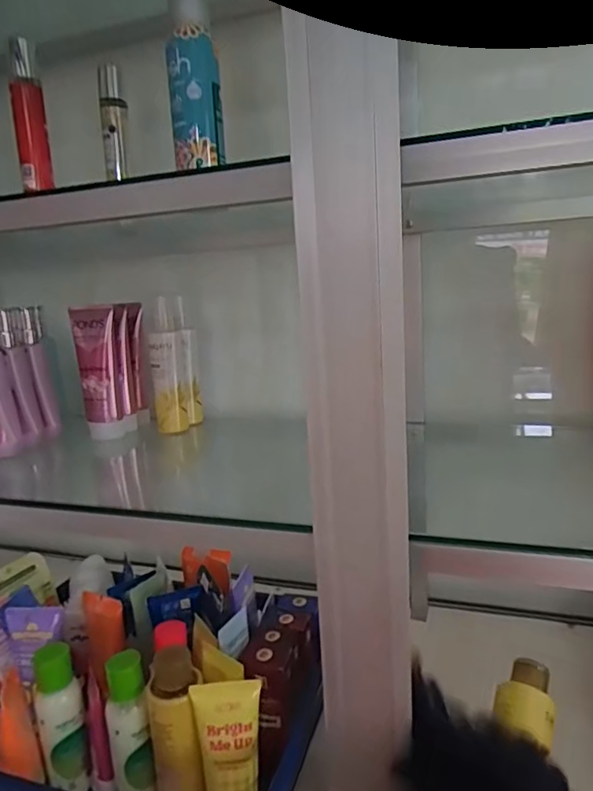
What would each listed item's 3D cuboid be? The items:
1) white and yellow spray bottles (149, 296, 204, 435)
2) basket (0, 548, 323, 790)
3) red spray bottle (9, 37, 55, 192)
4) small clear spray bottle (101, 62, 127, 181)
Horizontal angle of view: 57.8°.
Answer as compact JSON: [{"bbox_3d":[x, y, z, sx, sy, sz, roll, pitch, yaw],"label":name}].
[{"bbox_3d":[-0.144,-0.035,0.639,0.051,0.152,0.053,-5,13,-9],"label":"white and yellow spray bottles"},{"bbox_3d":[-0.155,0.262,0.485,0.309,0.142,0.220,1,14,15],"label":"basket"},{"bbox_3d":[-0.253,-0.265,0.509,0.027,0.130,0.019,-8,14,-19],"label":"red spray bottle"},{"bbox_3d":[-0.195,-0.292,0.575,0.026,0.112,0.018,-7,14,-18],"label":"small clear spray bottle"}]

